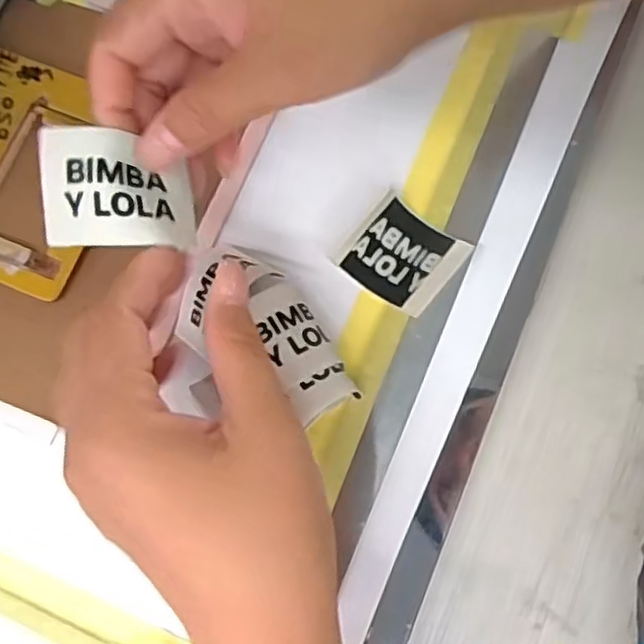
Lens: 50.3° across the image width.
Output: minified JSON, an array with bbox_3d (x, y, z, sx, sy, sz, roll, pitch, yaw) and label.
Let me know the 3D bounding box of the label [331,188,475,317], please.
[{"bbox_3d":[0.035,-0.029,0.302,0.045,0.016,0.040,35,81,7],"label":"label"}]

